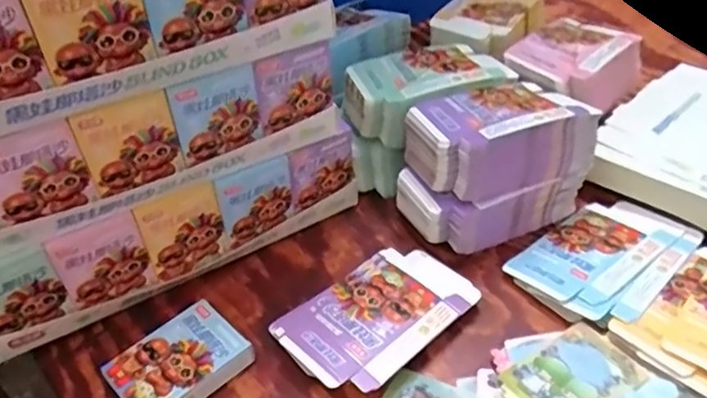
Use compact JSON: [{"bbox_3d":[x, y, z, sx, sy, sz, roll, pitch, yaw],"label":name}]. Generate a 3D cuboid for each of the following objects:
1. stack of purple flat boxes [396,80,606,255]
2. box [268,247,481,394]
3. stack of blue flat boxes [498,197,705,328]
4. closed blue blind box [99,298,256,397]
[{"bbox_3d":[0.124,-0.037,0.552,0.162,0.095,0.107,-23,45,-20],"label":"stack of purple flat boxes"},{"bbox_3d":[0.019,0.092,0.493,0.148,0.020,0.101,-34,49,-28],"label":"box"},{"bbox_3d":[0.216,0.051,0.526,0.150,0.016,0.104,-31,48,-26],"label":"stack of blue flat boxes"},{"bbox_3d":[-0.133,0.126,0.468,0.093,0.024,0.067,-35,50,-29],"label":"closed blue blind box"}]

